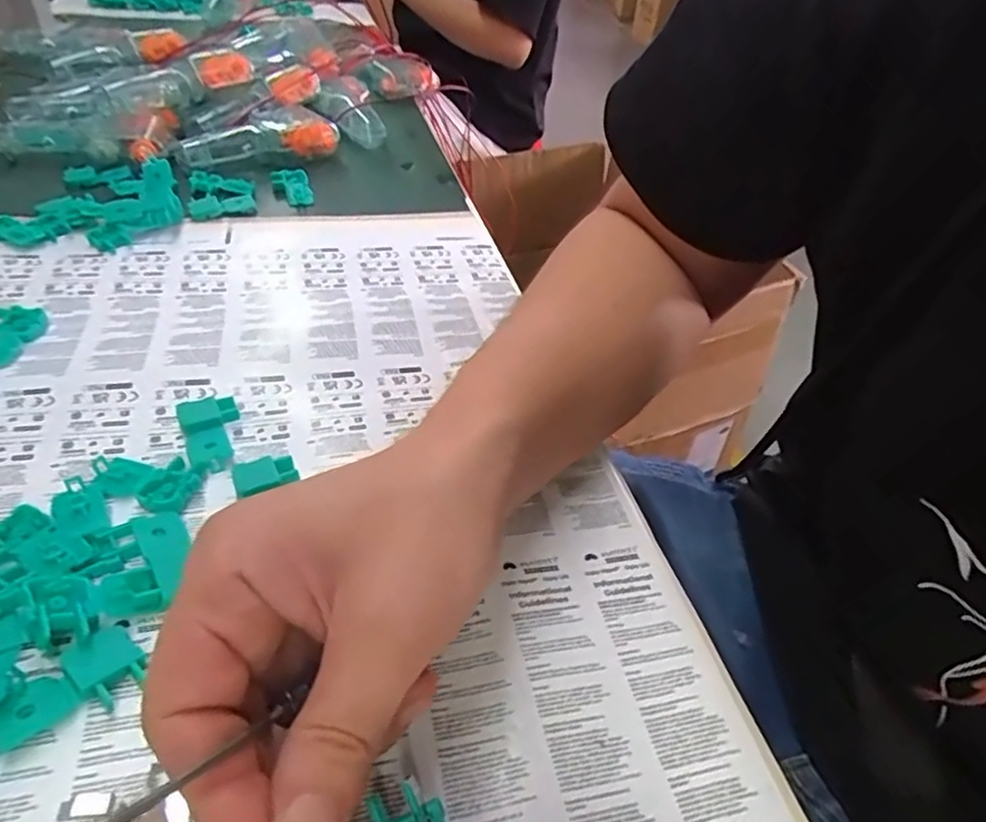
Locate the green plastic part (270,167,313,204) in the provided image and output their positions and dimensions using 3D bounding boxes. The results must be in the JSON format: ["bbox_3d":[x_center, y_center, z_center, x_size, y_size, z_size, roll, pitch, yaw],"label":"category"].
[{"bbox_3d":[-0.149,-0.168,0.496,0.024,0.010,0.044,-17,47,-26],"label":"green plastic part"}]

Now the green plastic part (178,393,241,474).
[{"bbox_3d":[-0.126,0.009,0.299,0.025,0.006,0.043,-16,46,-25],"label":"green plastic part"}]

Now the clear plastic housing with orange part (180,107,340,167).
[{"bbox_3d":[-0.188,-0.215,0.524,0.055,0.026,0.114,36,48,28],"label":"clear plastic housing with orange part"}]

